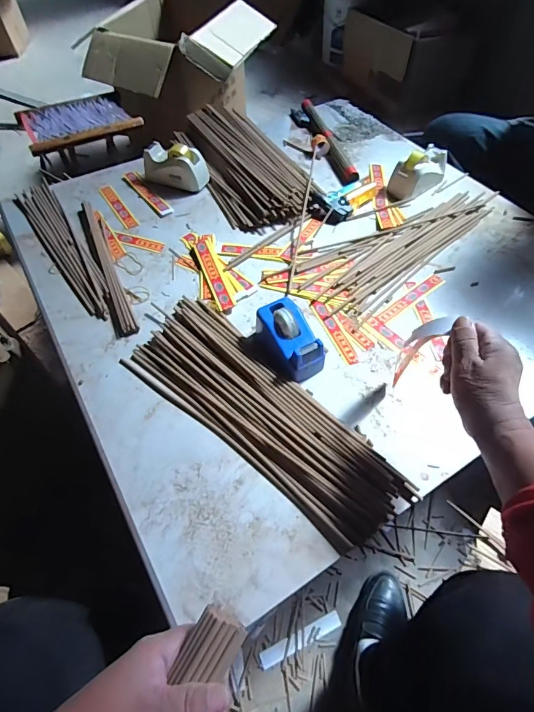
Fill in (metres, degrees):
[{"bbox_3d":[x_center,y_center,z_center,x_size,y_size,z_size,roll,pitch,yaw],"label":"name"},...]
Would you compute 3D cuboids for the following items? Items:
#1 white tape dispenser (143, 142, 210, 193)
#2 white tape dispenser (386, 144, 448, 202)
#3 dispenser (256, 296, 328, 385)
[{"bbox_3d":[-0.168,-0.350,0.753,0.116,0.060,0.067,28,58,18],"label":"white tape dispenser"},{"bbox_3d":[0.276,-0.334,0.741,0.120,0.061,0.053,-35,62,-23],"label":"white tape dispenser"},{"bbox_3d":[0.027,-0.023,0.522,0.057,0.051,0.102,-24,58,-17],"label":"dispenser"}]

